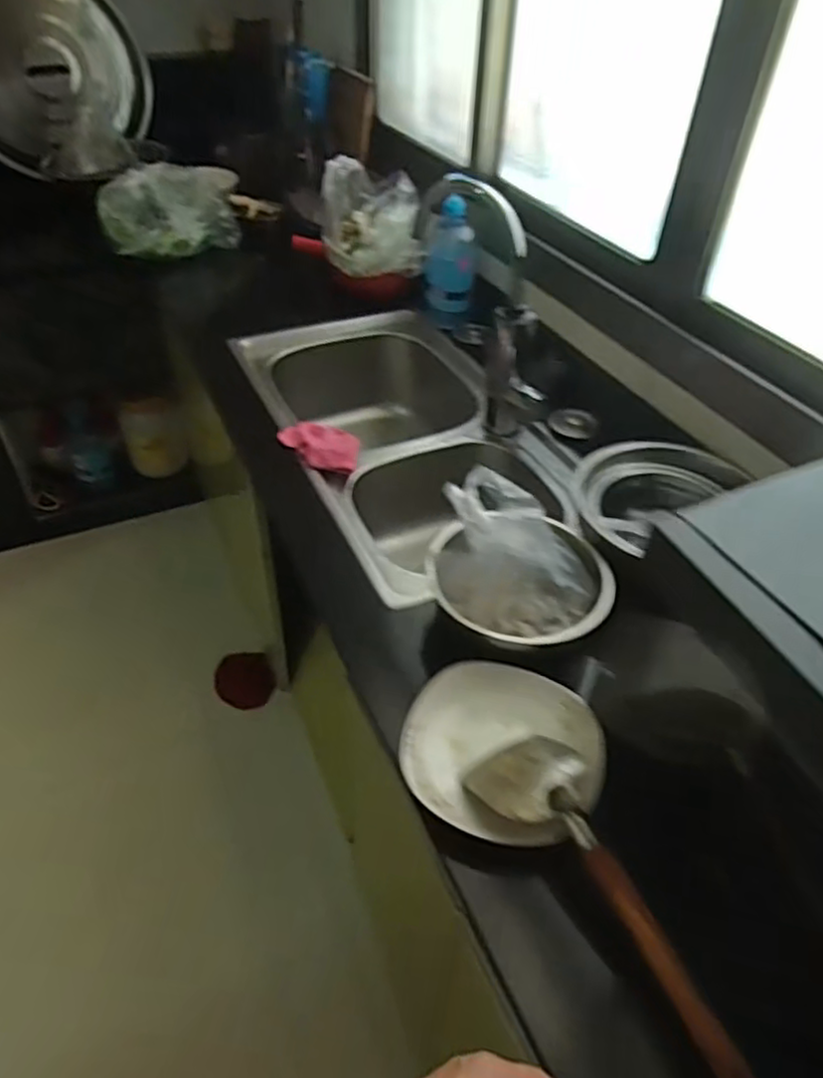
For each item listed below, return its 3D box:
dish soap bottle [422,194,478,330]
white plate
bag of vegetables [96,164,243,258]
[{"bbox_3d":[0.075,-0.524,1.346,0.097,0.214,0.070,3,43,1],"label":"dish soap bottle"},{"bbox_3d":[0.090,0.208,0.691,0.193,0.049,0.184,1,43,-1],"label":"white plate"},{"bbox_3d":[-0.558,-0.776,1.615,0.328,0.149,0.179,-13,45,-15],"label":"bag of vegetables"}]

